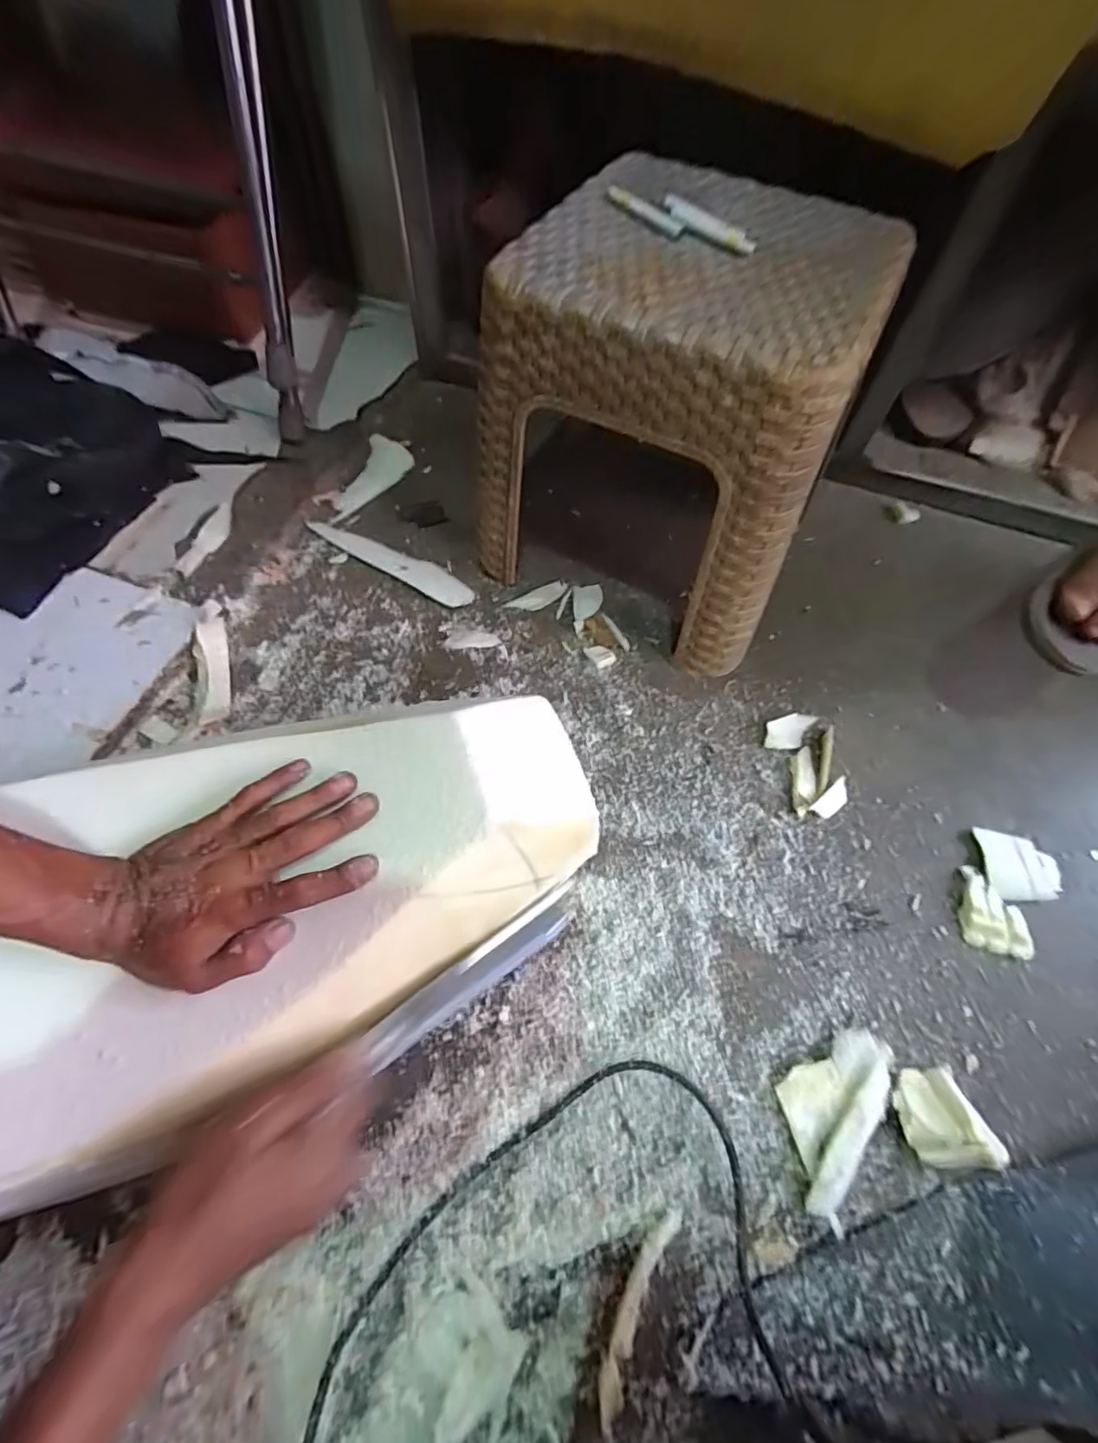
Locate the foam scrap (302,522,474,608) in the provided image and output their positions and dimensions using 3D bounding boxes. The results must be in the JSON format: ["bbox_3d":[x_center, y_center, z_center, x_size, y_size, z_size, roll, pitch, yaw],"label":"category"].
[{"bbox_3d":[-0.184,-0.188,0.676,0.224,0.011,0.037,30,64,11],"label":"foam scrap"}]

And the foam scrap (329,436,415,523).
[{"bbox_3d":[-0.229,-0.308,0.747,0.063,0.015,0.153,17,62,5],"label":"foam scrap"}]

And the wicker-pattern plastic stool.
[{"bbox_3d":[0.123,-0.293,0.576,0.305,0.298,0.305,25,64,11],"label":"wicker-pattern plastic stool"}]

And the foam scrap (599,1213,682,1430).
[{"bbox_3d":[0.055,0.377,0.372,0.019,0.013,0.113,26,63,10],"label":"foam scrap"}]

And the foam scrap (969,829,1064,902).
[{"bbox_3d":[0.432,0.134,0.531,0.071,0.005,0.062,10,62,1],"label":"foam scrap"}]

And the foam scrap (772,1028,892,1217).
[{"bbox_3d":[0.209,0.286,0.431,0.064,0.018,0.121,39,66,15],"label":"foam scrap"}]

